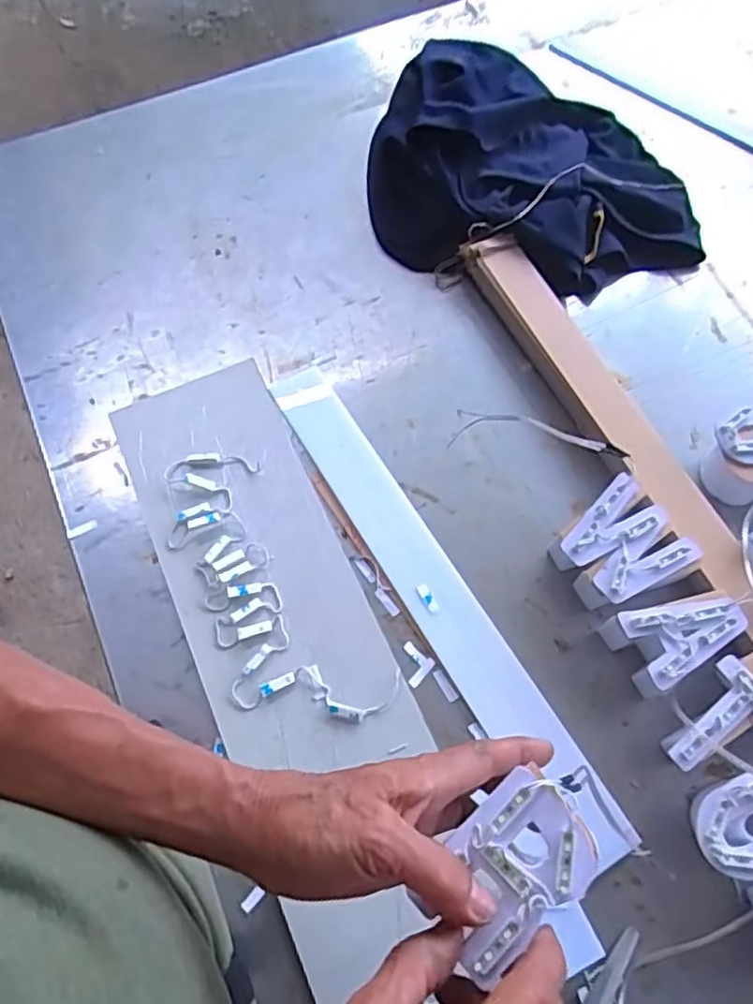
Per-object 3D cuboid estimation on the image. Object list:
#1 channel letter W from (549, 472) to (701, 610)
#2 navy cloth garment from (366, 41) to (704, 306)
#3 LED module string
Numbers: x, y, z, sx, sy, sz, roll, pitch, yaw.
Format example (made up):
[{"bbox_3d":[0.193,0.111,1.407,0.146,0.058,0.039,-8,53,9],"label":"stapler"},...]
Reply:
[{"bbox_3d":[0.189,0.040,0.519,0.084,0.050,0.086,-35,70,-13],"label":"channel letter W"},{"bbox_3d":[0.170,-0.351,0.695,0.349,0.076,0.294,14,67,7],"label":"navy cloth garment"},{"bbox_3d":[-0.096,0.068,0.529,0.104,0.010,0.260,-32,70,-12],"label":"LED module string"}]

